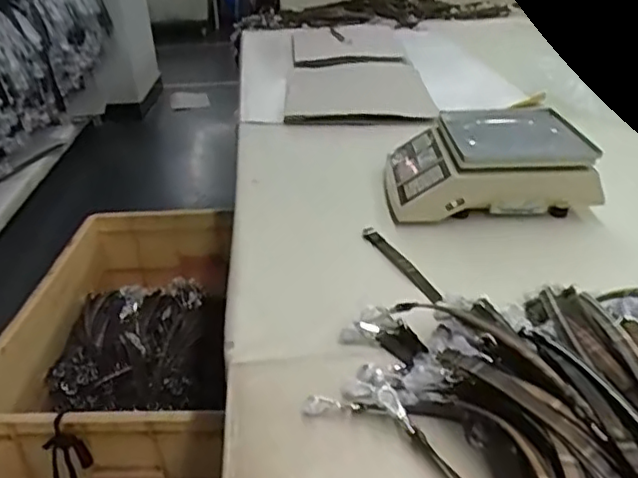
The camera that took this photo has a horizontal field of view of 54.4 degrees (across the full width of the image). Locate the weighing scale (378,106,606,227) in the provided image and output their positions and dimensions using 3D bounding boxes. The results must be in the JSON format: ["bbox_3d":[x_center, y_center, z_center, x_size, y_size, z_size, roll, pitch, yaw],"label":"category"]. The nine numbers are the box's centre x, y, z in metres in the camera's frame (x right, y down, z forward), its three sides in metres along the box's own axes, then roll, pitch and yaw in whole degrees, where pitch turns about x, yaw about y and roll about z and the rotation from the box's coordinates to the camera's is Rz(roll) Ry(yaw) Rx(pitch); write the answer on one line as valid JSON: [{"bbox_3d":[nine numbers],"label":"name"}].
[{"bbox_3d":[0.296,-0.146,1.115,0.344,0.095,0.295,0,27,6],"label":"weighing scale"}]

